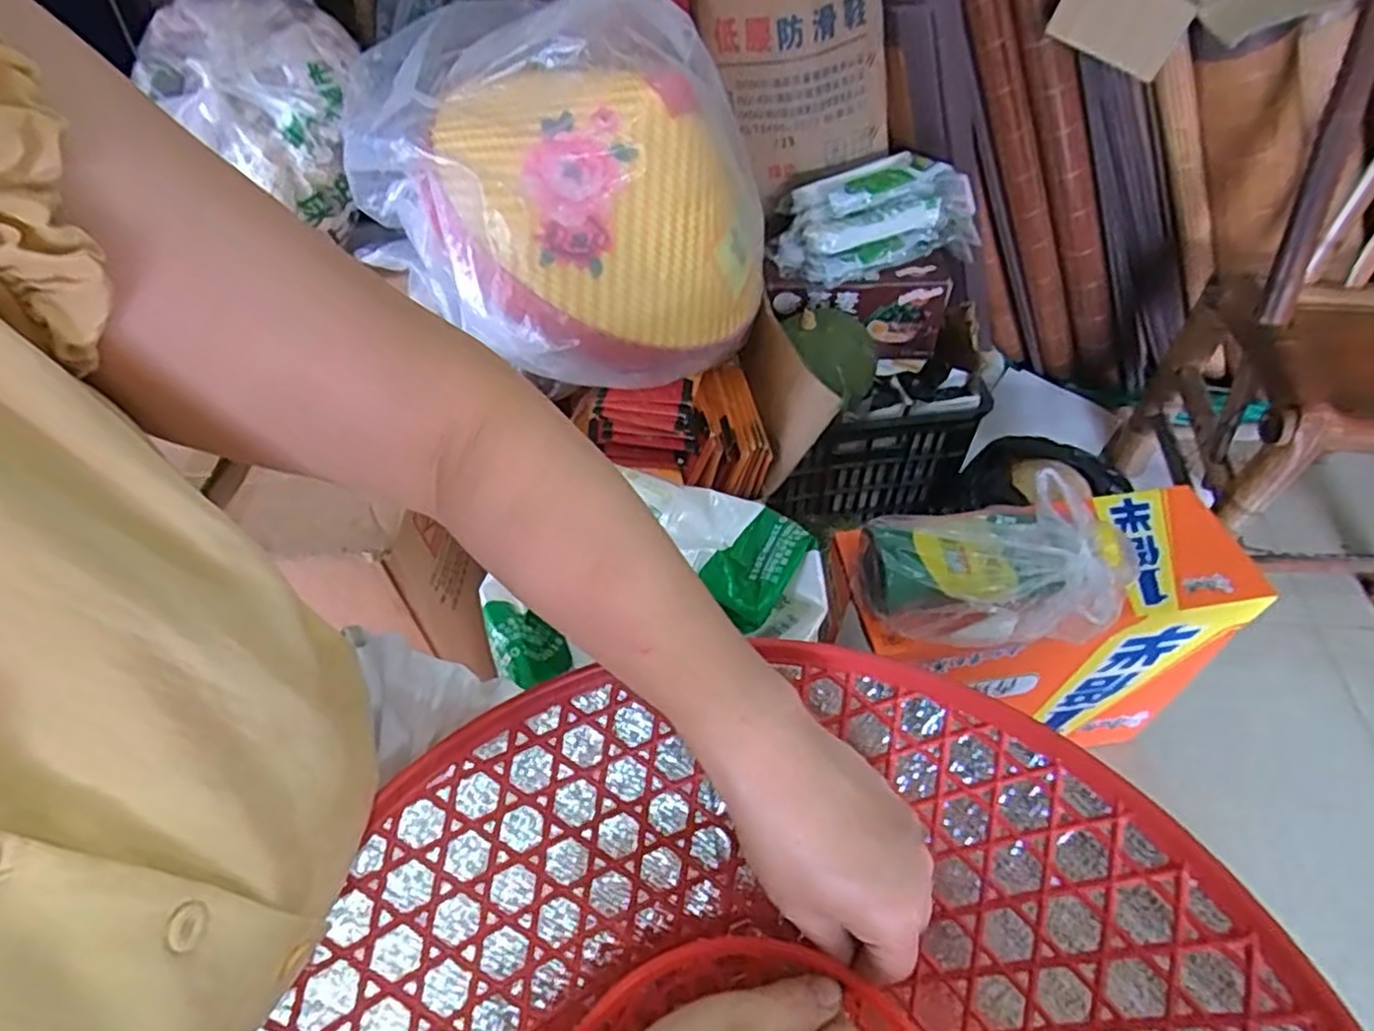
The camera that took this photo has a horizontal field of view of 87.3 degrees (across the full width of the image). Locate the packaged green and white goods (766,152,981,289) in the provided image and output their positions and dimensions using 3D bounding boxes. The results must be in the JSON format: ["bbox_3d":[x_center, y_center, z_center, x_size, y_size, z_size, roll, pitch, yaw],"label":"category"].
[{"bbox_3d":[0.253,-0.413,0.995,0.276,0.099,0.148,-24,54,-17],"label":"packaged green and white goods"}]

